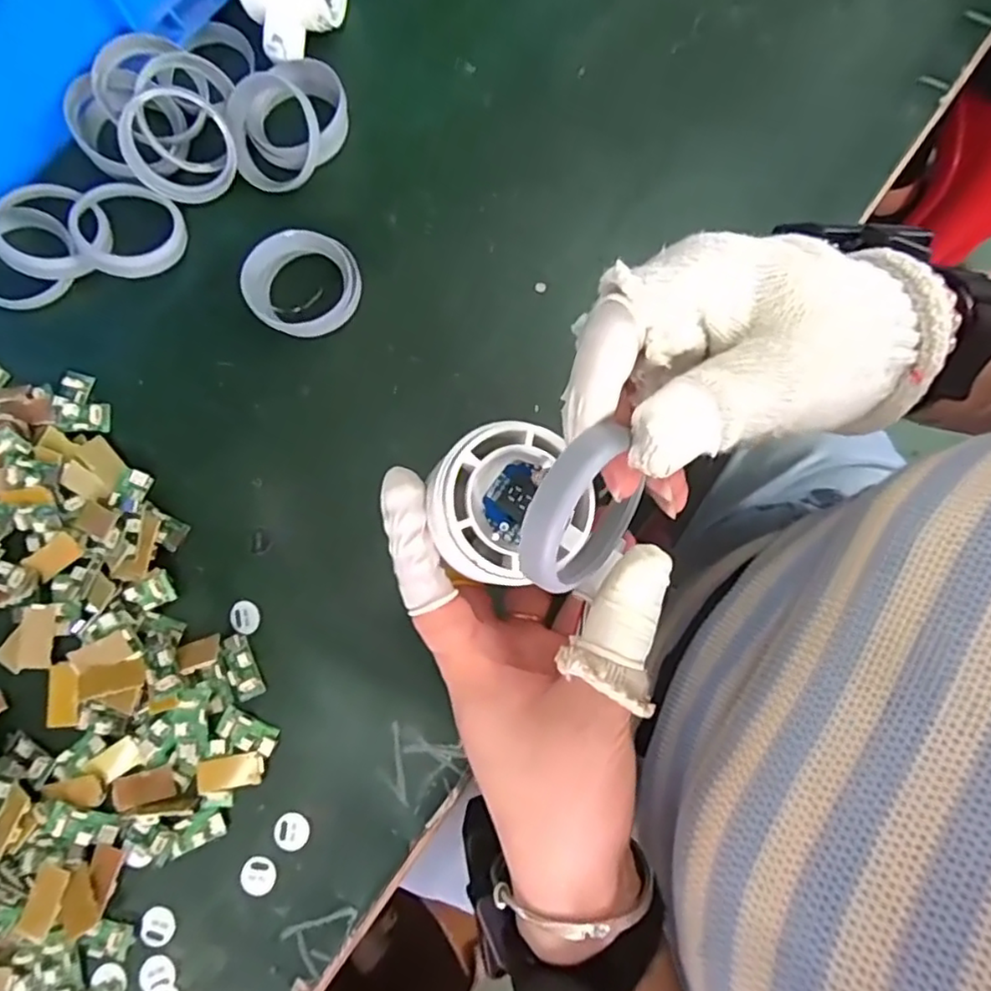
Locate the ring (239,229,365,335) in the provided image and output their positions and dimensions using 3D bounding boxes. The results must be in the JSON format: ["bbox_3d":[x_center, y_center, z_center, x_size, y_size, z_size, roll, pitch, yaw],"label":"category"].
[{"bbox_3d":[-0.107,-0.118,0.363,0.062,0.020,0.056,-37,82,-7],"label":"ring"}]

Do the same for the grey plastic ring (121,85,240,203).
[{"bbox_3d":[-0.181,-0.200,0.370,0.058,0.016,0.059,-7,127,-9],"label":"grey plastic ring"}]

